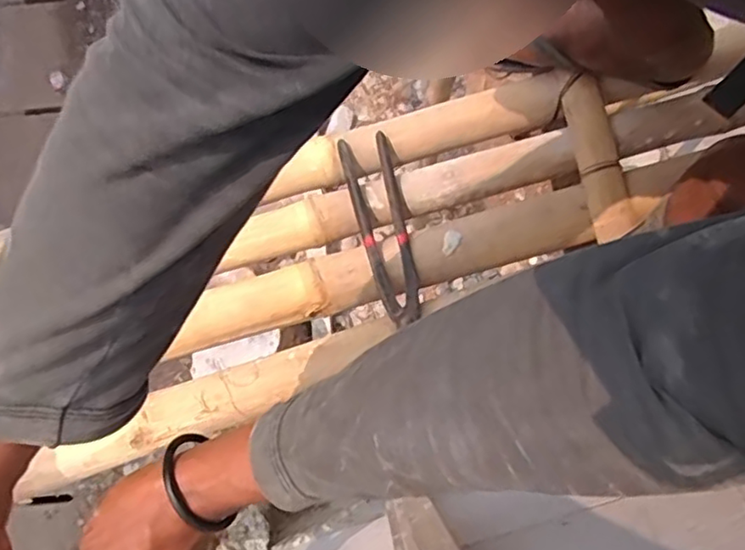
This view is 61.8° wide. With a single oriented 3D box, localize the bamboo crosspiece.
[{"bbox_3d":[0.229,-0.126,0.637,0.044,0.026,0.170,-11,80,-2],"label":"bamboo crosspiece"}]

